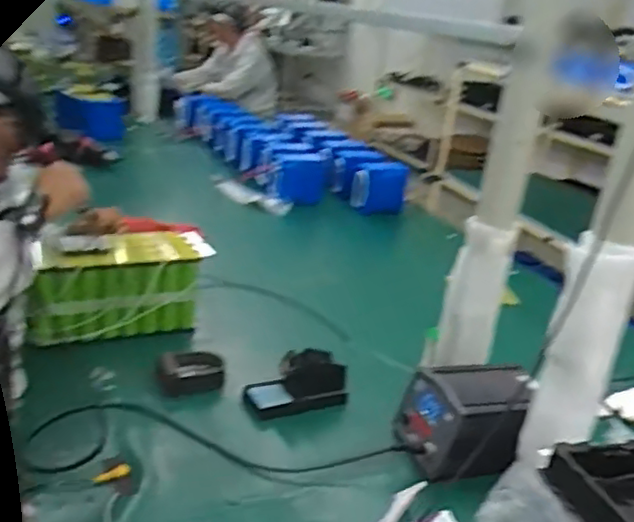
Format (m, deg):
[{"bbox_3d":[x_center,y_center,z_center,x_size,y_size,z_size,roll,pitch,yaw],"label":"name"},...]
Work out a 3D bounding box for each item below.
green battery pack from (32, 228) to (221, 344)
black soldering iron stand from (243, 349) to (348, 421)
[{"bbox_3d":[-0.342,0.038,1.158,0.317,0.150,0.132,-9,26,-34],"label":"green battery pack"},{"bbox_3d":[-0.031,0.186,1.022,0.155,0.071,0.065,-5,24,-27],"label":"black soldering iron stand"}]

